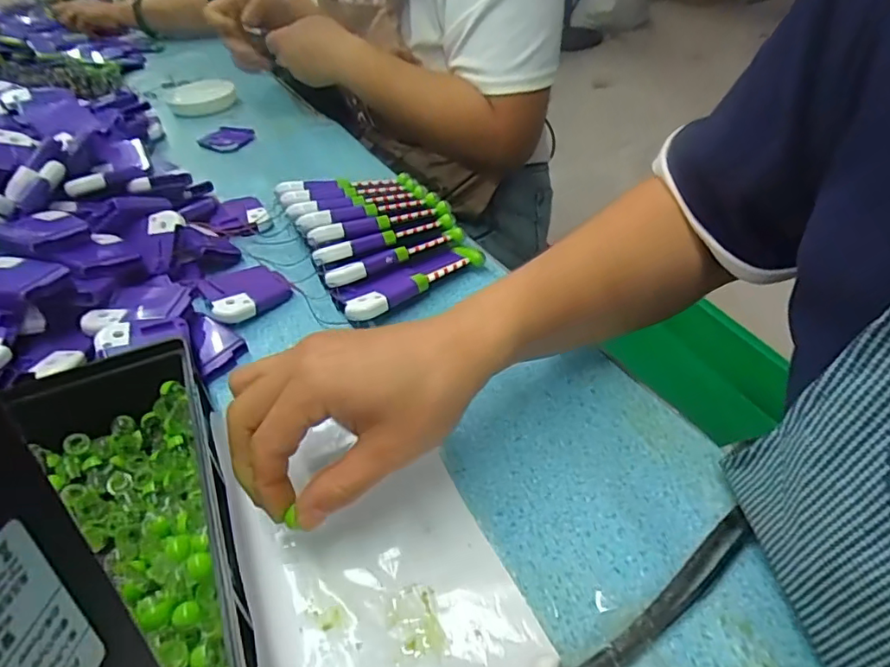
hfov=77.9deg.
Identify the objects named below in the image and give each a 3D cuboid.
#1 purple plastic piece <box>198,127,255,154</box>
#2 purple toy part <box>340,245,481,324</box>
[{"bbox_3d":[-0.272,-0.237,0.678,0.062,0.014,0.055,20,47,26],"label":"purple plastic piece"},{"bbox_3d":[-0.024,-0.039,0.416,0.117,0.019,0.033,-29,48,-26],"label":"purple toy part"}]

